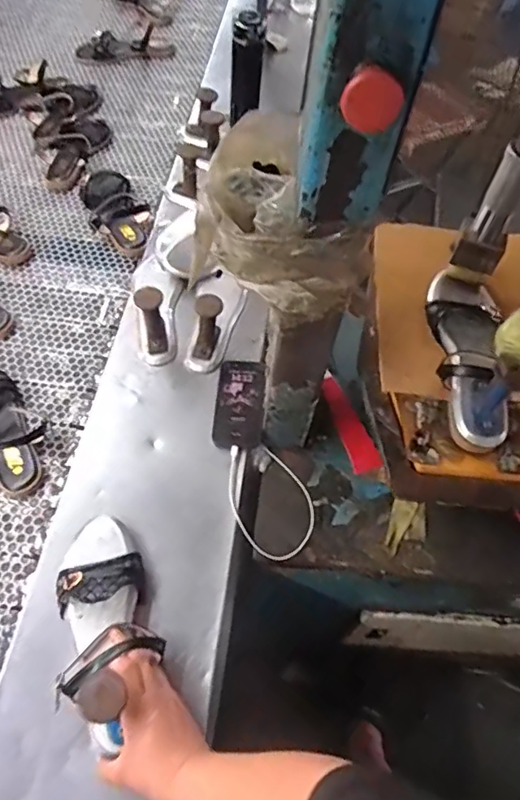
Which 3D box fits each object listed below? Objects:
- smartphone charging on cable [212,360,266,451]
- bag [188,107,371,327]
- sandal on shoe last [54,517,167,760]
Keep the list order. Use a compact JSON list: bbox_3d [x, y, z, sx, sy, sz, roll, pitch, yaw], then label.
[{"bbox_3d":[-0.028,0.002,0.845,0.072,0.015,0.157,7,57,0],"label":"smartphone charging on cable"},{"bbox_3d":[0.021,-0.175,0.562,0.163,0.141,0.145,1,57,-4],"label":"bag"},{"bbox_3d":[-0.179,0.252,0.641,0.109,0.074,0.247,-8,43,-9],"label":"sandal on shoe last"}]

